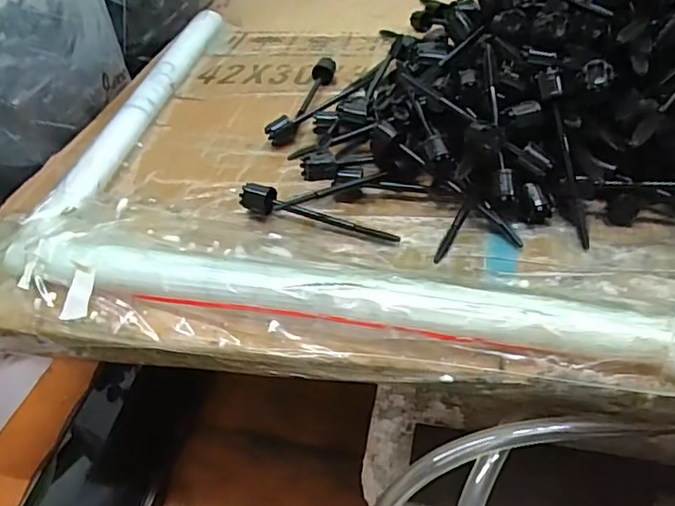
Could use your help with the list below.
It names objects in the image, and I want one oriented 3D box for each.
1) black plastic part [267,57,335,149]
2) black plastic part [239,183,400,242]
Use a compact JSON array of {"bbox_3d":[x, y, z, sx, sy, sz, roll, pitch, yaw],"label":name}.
[{"bbox_3d":[-0.020,-0.101,0.382,0.017,0.017,0.093,10,45,18],"label":"black plastic part"},{"bbox_3d":[-0.011,-0.020,0.293,0.084,0.015,0.013,15,47,22],"label":"black plastic part"}]

